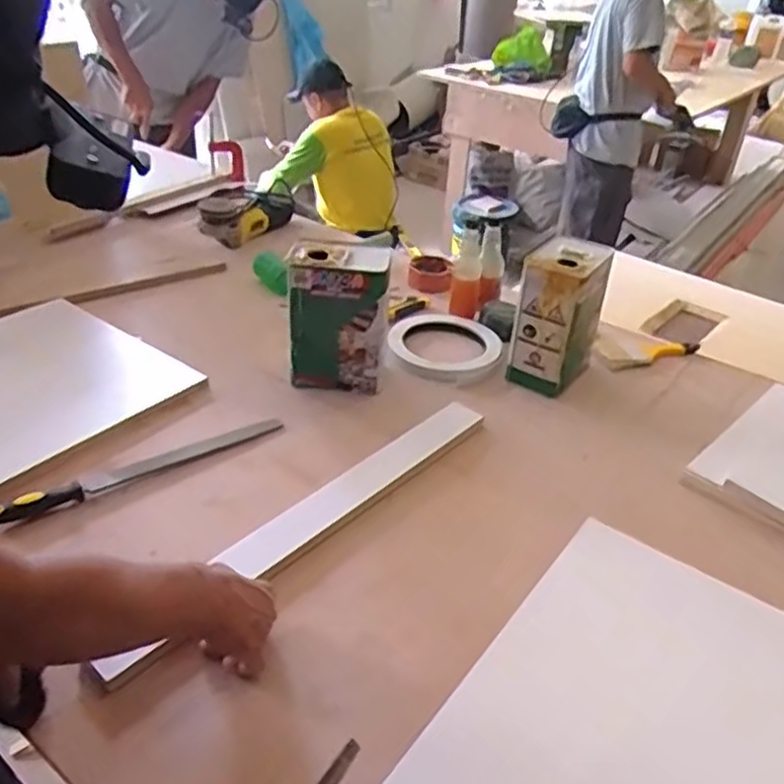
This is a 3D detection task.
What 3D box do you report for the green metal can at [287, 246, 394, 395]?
[{"bbox_3d":[-0.086,-0.122,1.185,0.156,0.216,0.099,5,33,2],"label":"green metal can"}]

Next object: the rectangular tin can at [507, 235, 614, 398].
[{"bbox_3d":[0.289,-0.133,1.244,0.125,0.215,0.165,18,36,21],"label":"rectangular tin can"}]

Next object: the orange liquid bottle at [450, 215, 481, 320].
[{"bbox_3d":[0.146,-0.234,1.390,0.057,0.173,0.061,10,34,9],"label":"orange liquid bottle"}]

